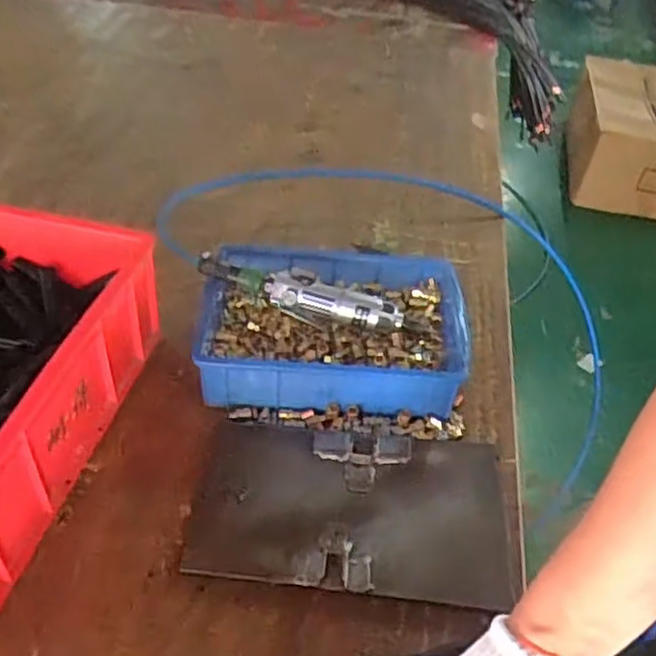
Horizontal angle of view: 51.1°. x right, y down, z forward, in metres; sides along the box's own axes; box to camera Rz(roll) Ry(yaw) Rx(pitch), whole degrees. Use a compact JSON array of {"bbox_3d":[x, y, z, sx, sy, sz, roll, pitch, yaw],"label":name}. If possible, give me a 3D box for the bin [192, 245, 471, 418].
[{"bbox_3d":[0.005,-0.003,0.809,0.305,0.089,0.218,5,43,2],"label":"bin"}]

